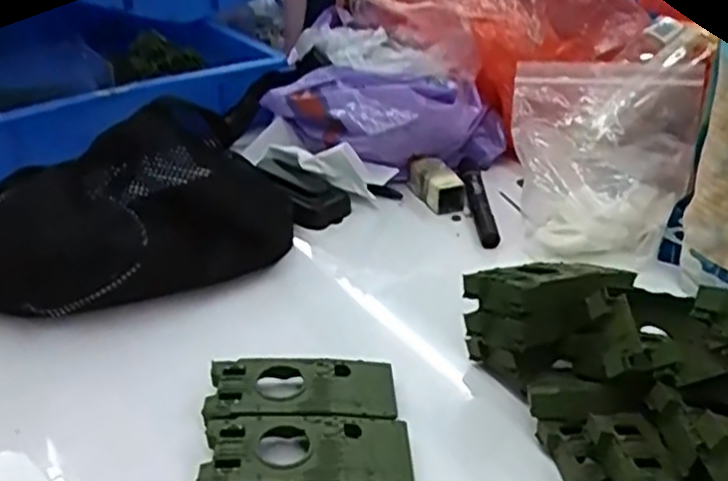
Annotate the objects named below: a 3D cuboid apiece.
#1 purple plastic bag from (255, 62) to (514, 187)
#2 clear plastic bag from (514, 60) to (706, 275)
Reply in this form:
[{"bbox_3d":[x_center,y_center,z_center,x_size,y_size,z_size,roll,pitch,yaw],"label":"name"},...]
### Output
[{"bbox_3d":[0.024,-0.108,0.643,0.222,0.082,0.095,-3,31,-5],"label":"purple plastic bag"},{"bbox_3d":[0.196,-0.068,0.574,0.141,0.109,0.160,4,31,7],"label":"clear plastic bag"}]

